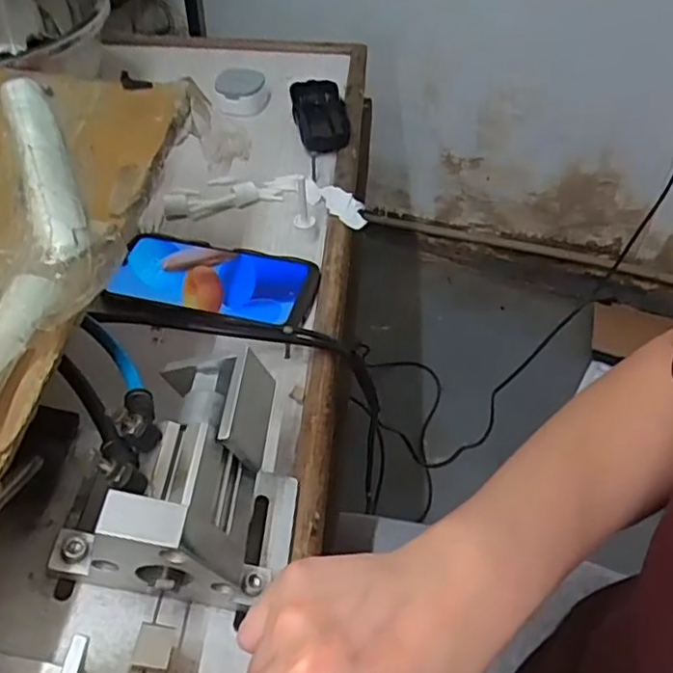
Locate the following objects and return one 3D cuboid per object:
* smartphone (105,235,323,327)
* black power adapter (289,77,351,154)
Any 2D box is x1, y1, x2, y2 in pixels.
[{"bbox_3d":[-0.100,-0.049,0.523,0.164,0.011,0.079,12,50,12],"label":"smartphone"},{"bbox_3d":[-0.018,-0.237,0.693,0.053,0.031,0.096,-5,52,-10],"label":"black power adapter"}]

